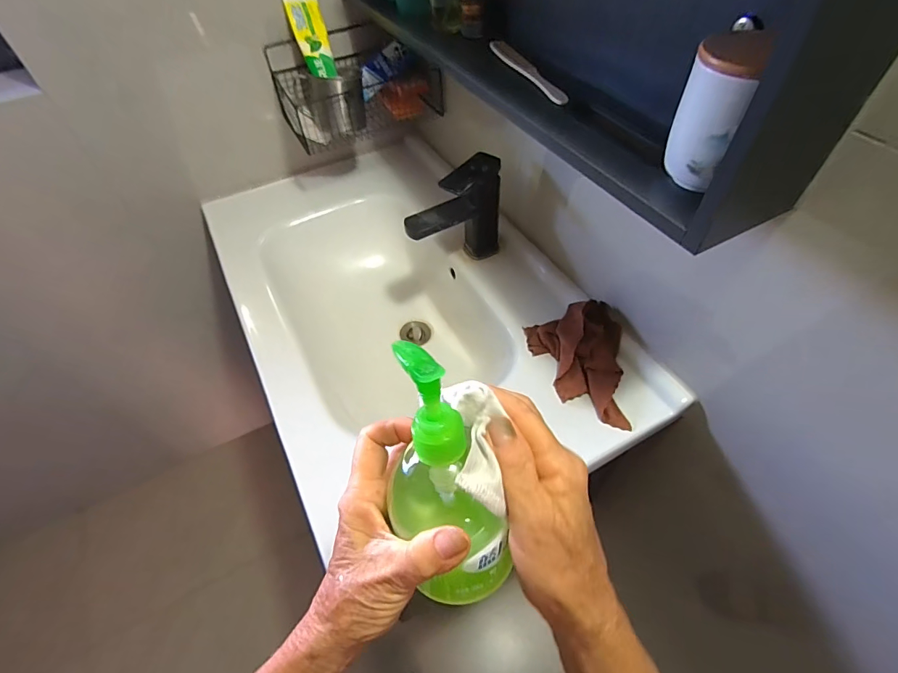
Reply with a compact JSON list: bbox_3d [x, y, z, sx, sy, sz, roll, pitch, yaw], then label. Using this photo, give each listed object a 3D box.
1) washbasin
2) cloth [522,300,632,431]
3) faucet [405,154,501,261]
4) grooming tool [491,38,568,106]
[{"bbox_3d":[-0.086,-0.040,0.774,0.474,0.179,0.769,-23,54,-16],"label":"washbasin"},{"bbox_3d":[0.172,0.027,0.591,0.124,0.051,0.169,5,52,5],"label":"cloth"},{"bbox_3d":[0.010,-0.178,0.680,0.150,0.162,0.064,-25,55,-17],"label":"faucet"},{"bbox_3d":[0.087,-0.310,0.512,0.026,0.006,0.182,-16,53,-12],"label":"grooming tool"}]

